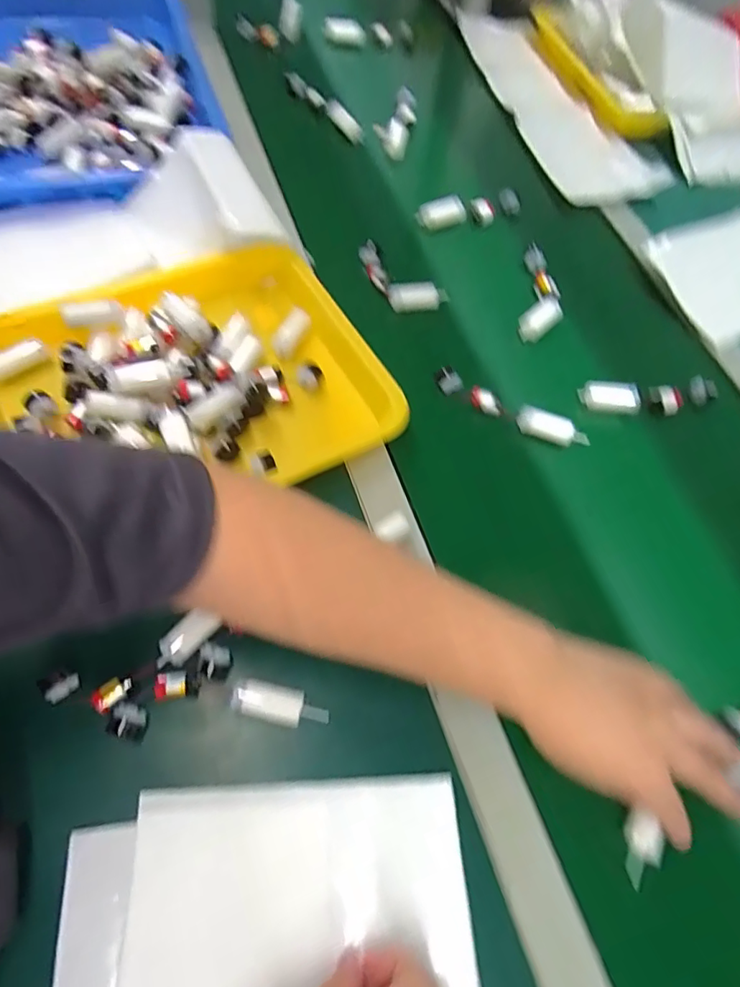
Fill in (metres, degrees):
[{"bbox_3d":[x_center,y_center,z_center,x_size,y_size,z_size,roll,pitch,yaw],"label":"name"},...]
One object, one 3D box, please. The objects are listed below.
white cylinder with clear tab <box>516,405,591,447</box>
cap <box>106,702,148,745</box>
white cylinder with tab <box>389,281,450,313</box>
[{"bbox_3d":[0.174,-0.061,0.510,0.070,0.018,0.020,21,67,8],"label":"white cylinder with clear tab"},{"bbox_3d":[-0.158,0.149,0.348,0.021,0.009,0.022,13,66,5],"label":"cap"},{"bbox_3d":[0.053,-0.213,0.576,0.063,0.019,0.024,-11,66,-6],"label":"white cylinder with tab"}]

